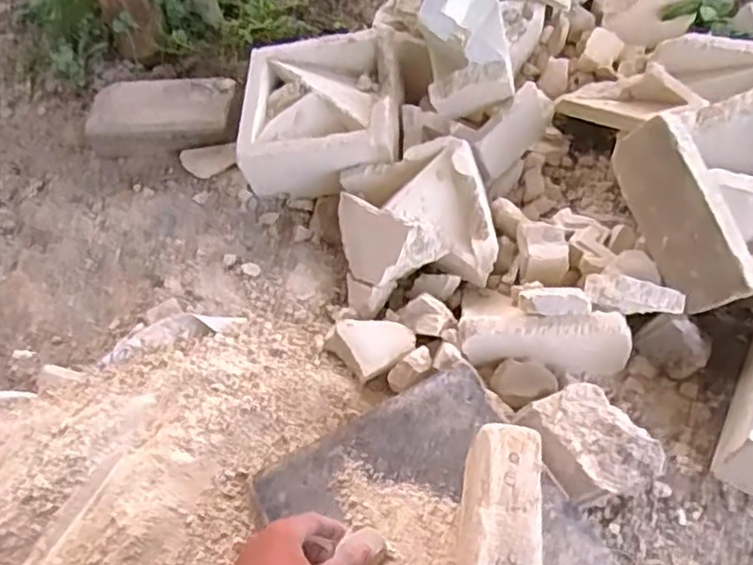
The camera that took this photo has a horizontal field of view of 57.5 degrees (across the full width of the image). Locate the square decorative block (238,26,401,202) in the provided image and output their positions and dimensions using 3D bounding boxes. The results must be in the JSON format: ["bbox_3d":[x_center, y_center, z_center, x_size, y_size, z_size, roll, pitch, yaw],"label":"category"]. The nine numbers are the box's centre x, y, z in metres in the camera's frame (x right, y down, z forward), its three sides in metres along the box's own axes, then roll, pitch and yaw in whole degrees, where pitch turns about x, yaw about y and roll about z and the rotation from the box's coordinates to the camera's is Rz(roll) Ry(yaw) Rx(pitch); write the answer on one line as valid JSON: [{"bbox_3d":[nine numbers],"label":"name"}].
[{"bbox_3d":[-0.073,-0.214,0.928,0.206,0.119,0.211,1,55,5],"label":"square decorative block"}]

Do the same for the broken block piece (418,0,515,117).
[{"bbox_3d":[0.109,-0.324,0.861,0.110,0.088,0.206,-6,83,1],"label":"broken block piece"}]

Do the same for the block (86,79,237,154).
[{"bbox_3d":[-0.310,-0.240,1.015,0.217,0.068,0.102,0,55,5],"label":"block"}]

